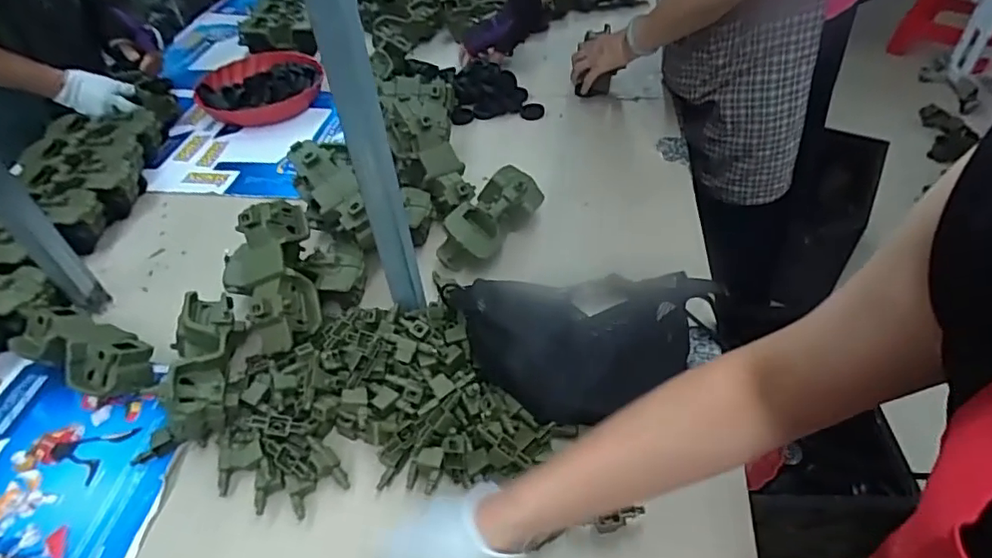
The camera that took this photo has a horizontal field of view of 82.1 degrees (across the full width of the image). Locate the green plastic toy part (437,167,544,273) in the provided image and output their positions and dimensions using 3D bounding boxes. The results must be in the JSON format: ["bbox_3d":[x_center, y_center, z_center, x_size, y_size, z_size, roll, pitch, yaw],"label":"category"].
[{"bbox_3d":[-0.005,-0.082,0.807,0.081,0.072,0.183,19,50,21],"label":"green plastic toy part"}]

